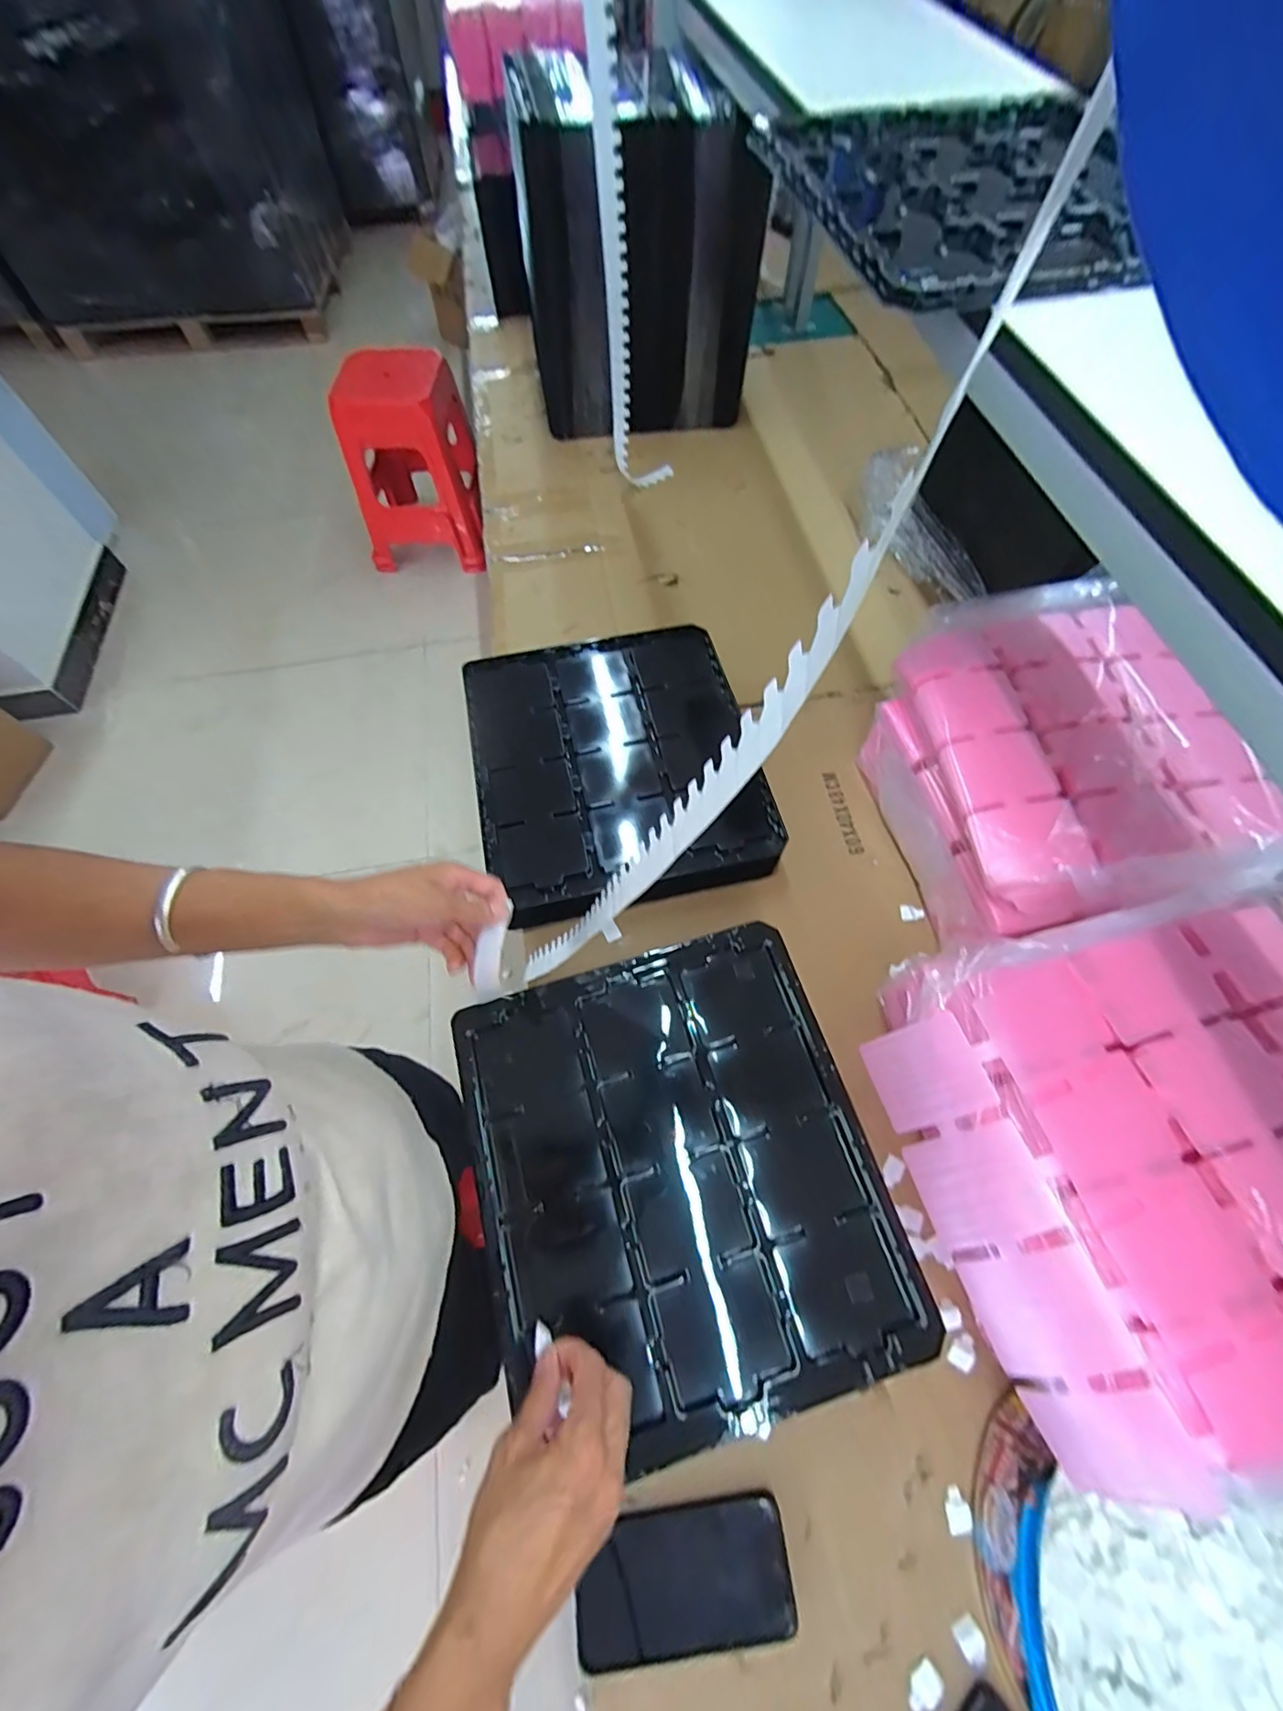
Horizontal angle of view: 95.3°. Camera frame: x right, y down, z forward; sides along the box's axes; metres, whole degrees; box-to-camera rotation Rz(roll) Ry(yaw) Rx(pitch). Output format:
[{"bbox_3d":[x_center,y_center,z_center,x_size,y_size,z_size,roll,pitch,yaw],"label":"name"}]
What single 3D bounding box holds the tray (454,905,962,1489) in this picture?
[{"bbox_3d":[0.031,0.271,0.518,0.331,0.018,0.369,-16,64,-7],"label":"tray"}]

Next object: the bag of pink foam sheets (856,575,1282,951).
[{"bbox_3d":[0.442,-0.089,0.651,0.278,0.171,0.393,-6,63,-3],"label":"bag of pink foam sheets"}]

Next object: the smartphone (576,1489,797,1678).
[{"bbox_3d":[0.033,0.569,0.456,0.164,0.014,0.080,-7,64,-3],"label":"smartphone"}]

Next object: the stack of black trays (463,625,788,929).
[{"bbox_3d":[-0.037,-0.115,0.762,0.345,0.077,0.380,-12,64,-5],"label":"stack of black trays"}]

